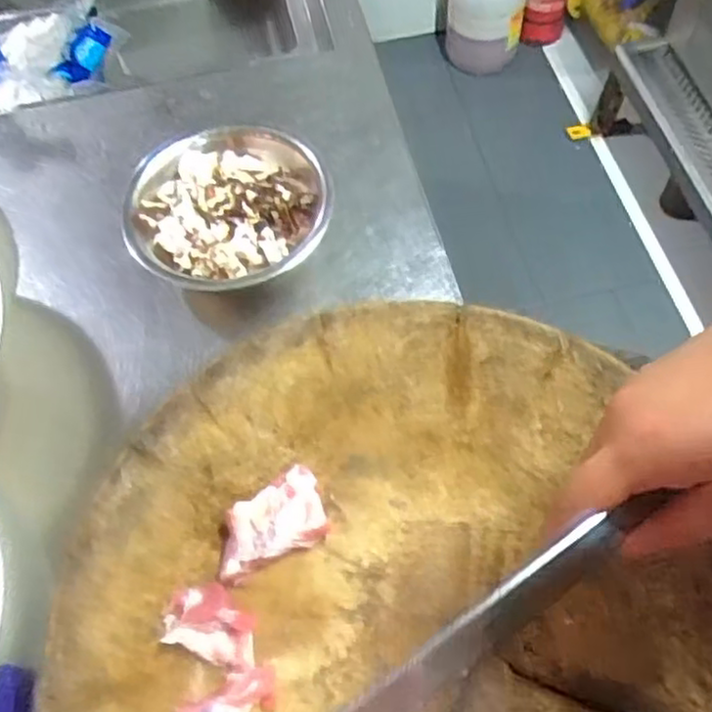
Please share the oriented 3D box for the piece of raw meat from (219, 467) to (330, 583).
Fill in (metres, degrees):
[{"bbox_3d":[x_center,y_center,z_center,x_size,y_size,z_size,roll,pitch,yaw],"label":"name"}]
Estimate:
[{"bbox_3d":[-0.052,0.098,0.422,0.067,0.015,0.041,-22,62,-9],"label":"piece of raw meat"}]

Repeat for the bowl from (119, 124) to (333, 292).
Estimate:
[{"bbox_3d":[-0.107,-0.118,0.603,0.165,0.067,0.165,-1,61,3],"label":"bowl"}]

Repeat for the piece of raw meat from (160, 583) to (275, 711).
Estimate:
[{"bbox_3d":[-0.076,0.166,0.391,0.052,0.015,0.081,-16,62,-5],"label":"piece of raw meat"}]

